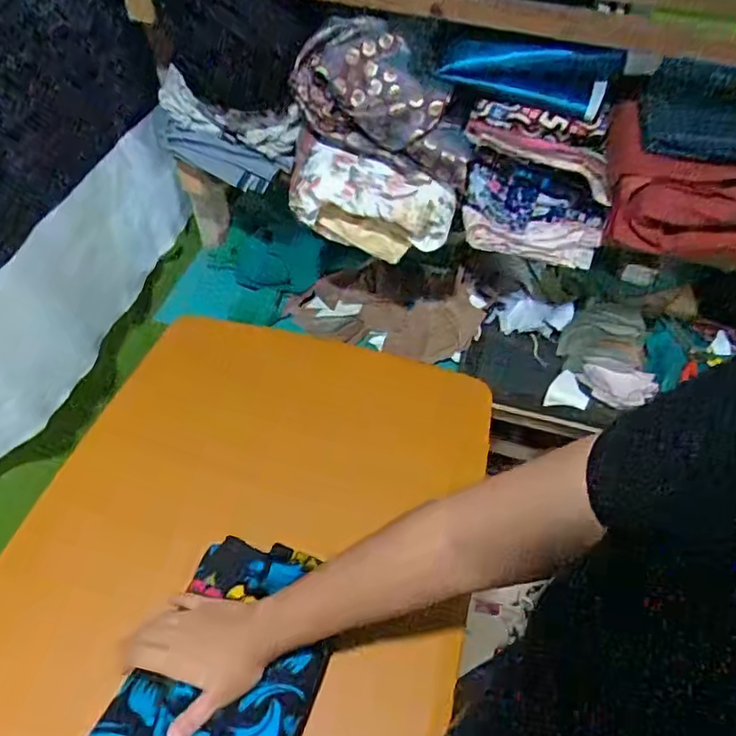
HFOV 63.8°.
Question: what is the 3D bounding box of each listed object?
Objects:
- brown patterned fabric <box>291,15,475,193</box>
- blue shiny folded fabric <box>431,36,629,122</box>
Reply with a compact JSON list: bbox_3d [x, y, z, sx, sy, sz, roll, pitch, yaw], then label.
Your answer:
[{"bbox_3d":[0.025,-0.312,0.700,0.212,0.134,0.072,18,52,12],"label":"brown patterned fabric"},{"bbox_3d":[0.182,-0.338,0.670,0.197,0.063,0.055,13,51,8],"label":"blue shiny folded fabric"}]

